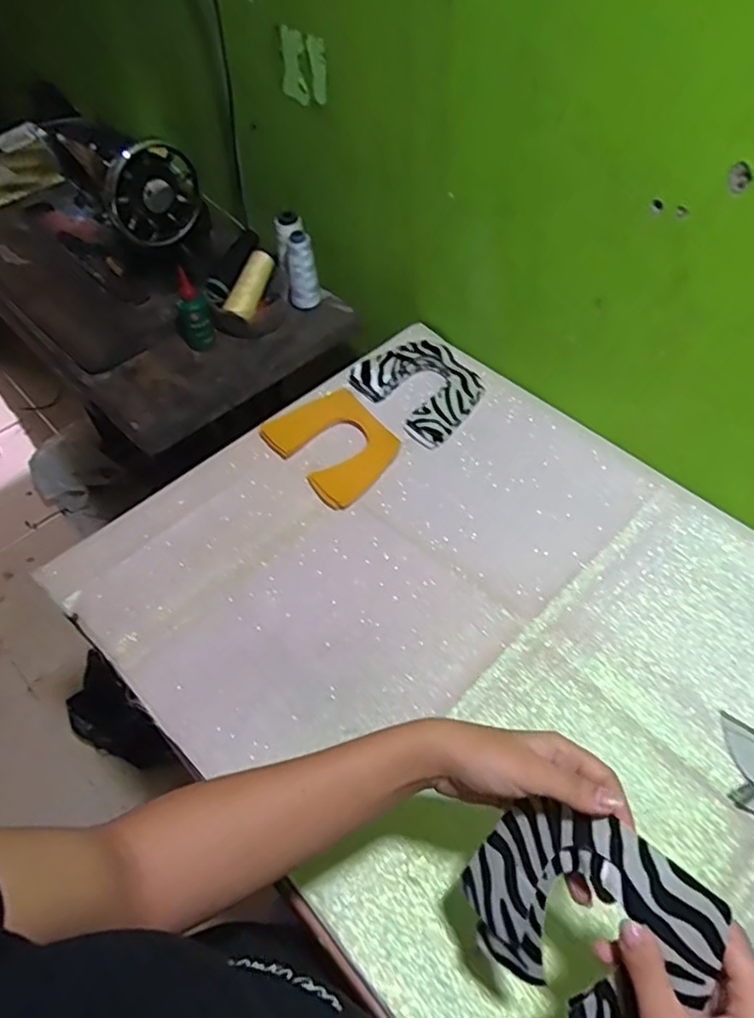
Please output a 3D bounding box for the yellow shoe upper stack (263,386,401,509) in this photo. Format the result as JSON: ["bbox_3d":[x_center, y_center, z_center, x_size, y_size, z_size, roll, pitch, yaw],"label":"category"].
[{"bbox_3d":[-0.052,-0.082,0.806,0.125,0.009,0.154,-38,69,-17],"label":"yellow shoe upper stack"}]

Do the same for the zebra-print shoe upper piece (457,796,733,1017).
[{"bbox_3d":[0.118,0.240,0.383,0.015,0.137,0.131,6,27,-46],"label":"zebra-print shoe upper piece"}]

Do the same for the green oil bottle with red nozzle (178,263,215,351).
[{"bbox_3d":[-0.259,-0.278,0.904,0.044,0.110,0.033,-26,56,-15],"label":"green oil bottle with red nozzle"}]

